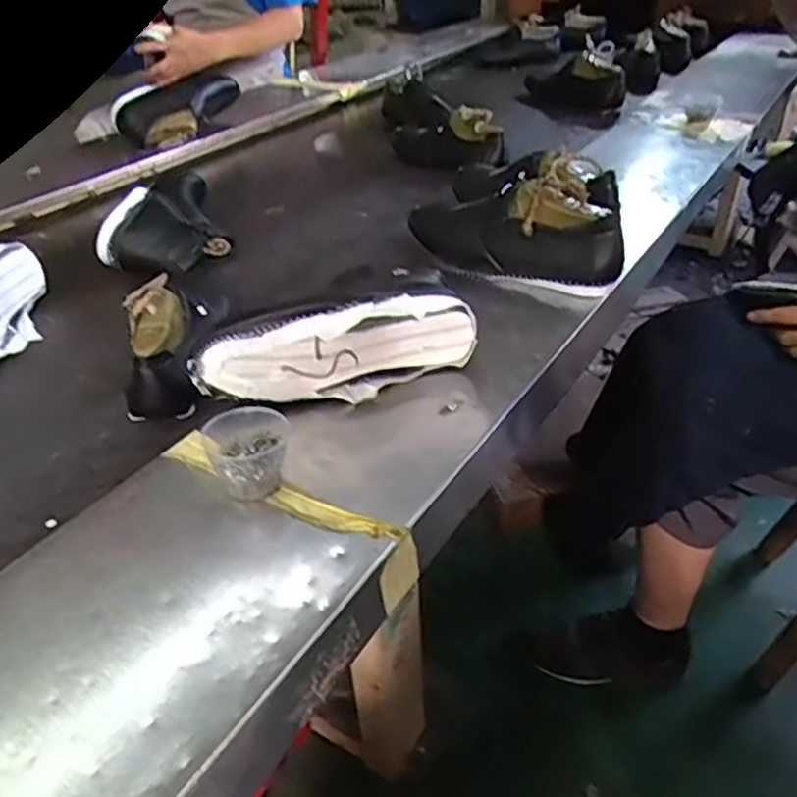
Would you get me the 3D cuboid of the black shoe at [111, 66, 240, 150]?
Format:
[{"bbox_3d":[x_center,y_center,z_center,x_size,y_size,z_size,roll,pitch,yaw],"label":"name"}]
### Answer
[{"bbox_3d":[-0.427,-0.568,1.390,0.099,0.105,0.251,22,43,30],"label":"black shoe"}]

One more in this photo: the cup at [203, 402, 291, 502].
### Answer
[{"bbox_3d":[-0.115,0.041,0.531,0.052,0.051,0.053,-2,36,1],"label":"cup"}]

